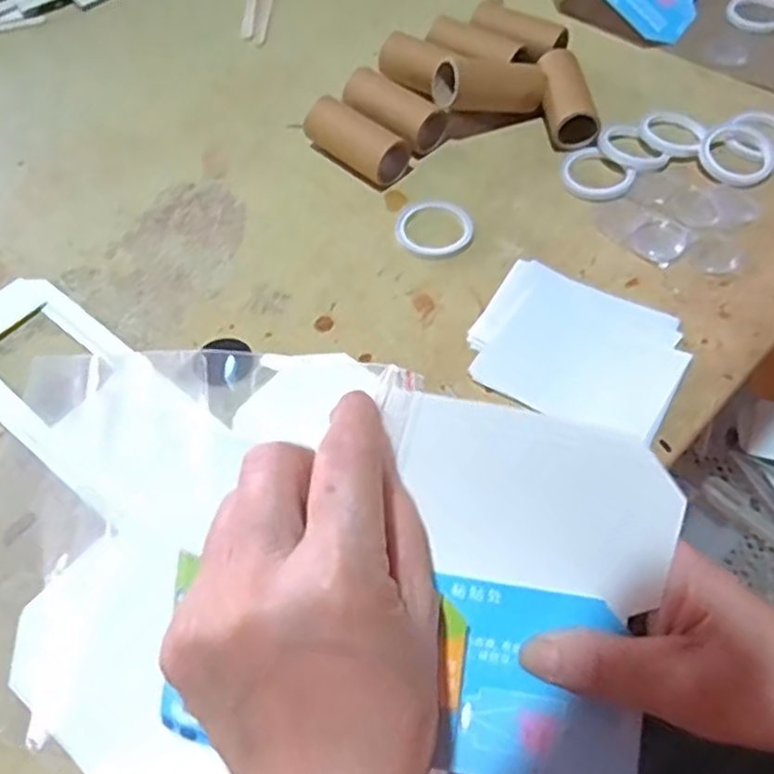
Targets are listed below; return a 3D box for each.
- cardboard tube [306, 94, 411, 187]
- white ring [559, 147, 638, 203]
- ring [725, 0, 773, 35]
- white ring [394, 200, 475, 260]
[{"bbox_3d":[-0.022,-0.164,0.479,0.078,0.031,0.027,36,65,23],"label":"cardboard tube"},{"bbox_3d":[0.138,-0.140,0.471,0.047,0.006,0.047,-1,57,2],"label":"white ring"},{"bbox_3d":[0.299,-0.301,0.573,0.047,0.007,0.042,31,73,18],"label":"ring"},{"bbox_3d":[0.030,-0.100,0.448,0.049,0.005,0.046,-1,57,2],"label":"white ring"}]

